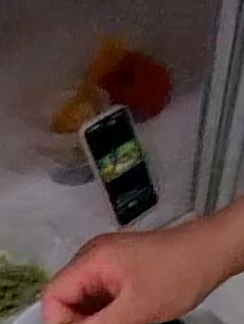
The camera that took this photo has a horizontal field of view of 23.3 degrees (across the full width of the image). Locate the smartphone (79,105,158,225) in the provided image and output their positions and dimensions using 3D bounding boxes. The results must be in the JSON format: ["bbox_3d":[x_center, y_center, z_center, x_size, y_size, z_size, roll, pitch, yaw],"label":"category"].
[{"bbox_3d":[0.000,0.005,0.817,0.072,0.169,0.011,-29,32,-14],"label":"smartphone"}]

